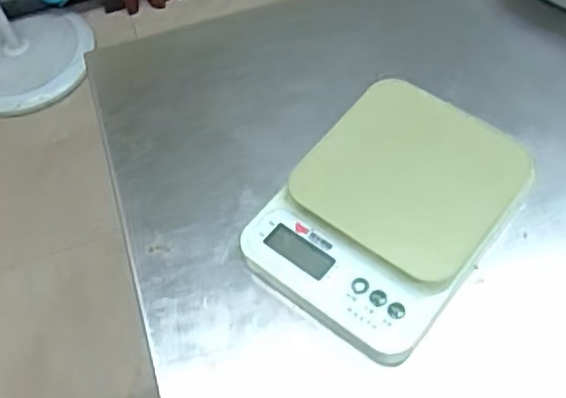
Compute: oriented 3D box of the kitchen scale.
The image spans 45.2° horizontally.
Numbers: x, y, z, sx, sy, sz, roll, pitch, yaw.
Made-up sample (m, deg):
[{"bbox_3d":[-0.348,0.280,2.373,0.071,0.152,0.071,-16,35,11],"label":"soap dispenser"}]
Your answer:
[{"bbox_3d":[0.080,0.005,0.503,0.142,0.044,0.198,33,66,22],"label":"kitchen scale"}]

